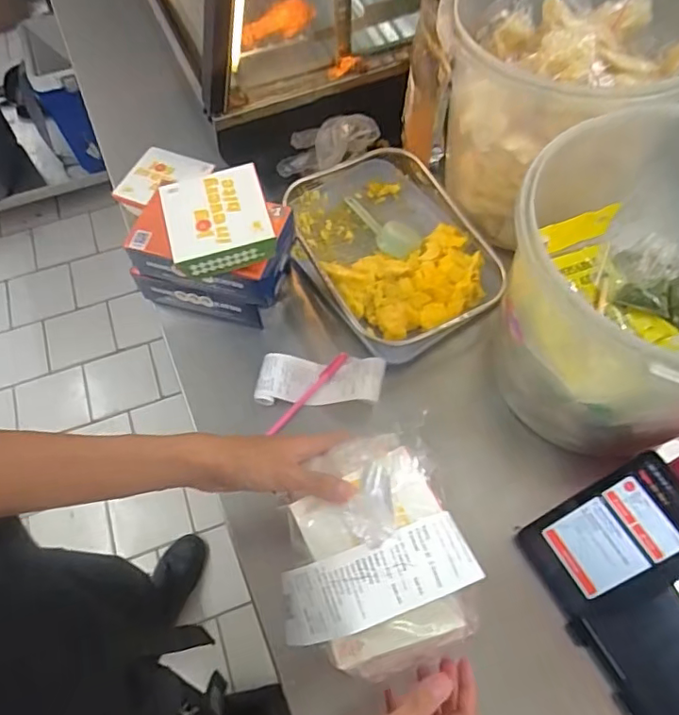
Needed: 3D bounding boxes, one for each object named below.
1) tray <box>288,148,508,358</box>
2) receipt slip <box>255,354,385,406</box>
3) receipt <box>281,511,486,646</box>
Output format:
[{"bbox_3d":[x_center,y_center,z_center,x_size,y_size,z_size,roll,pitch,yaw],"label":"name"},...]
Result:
[{"bbox_3d":[0.072,-0.145,0.737,0.232,0.072,0.294,-22,63,-10],"label":"tray"},{"bbox_3d":[-0.023,0.027,0.665,0.149,0.026,0.058,-1,62,1],"label":"receipt slip"},{"bbox_3d":[0.025,0.178,0.433,0.161,0.060,0.056,-23,63,3],"label":"receipt"}]

